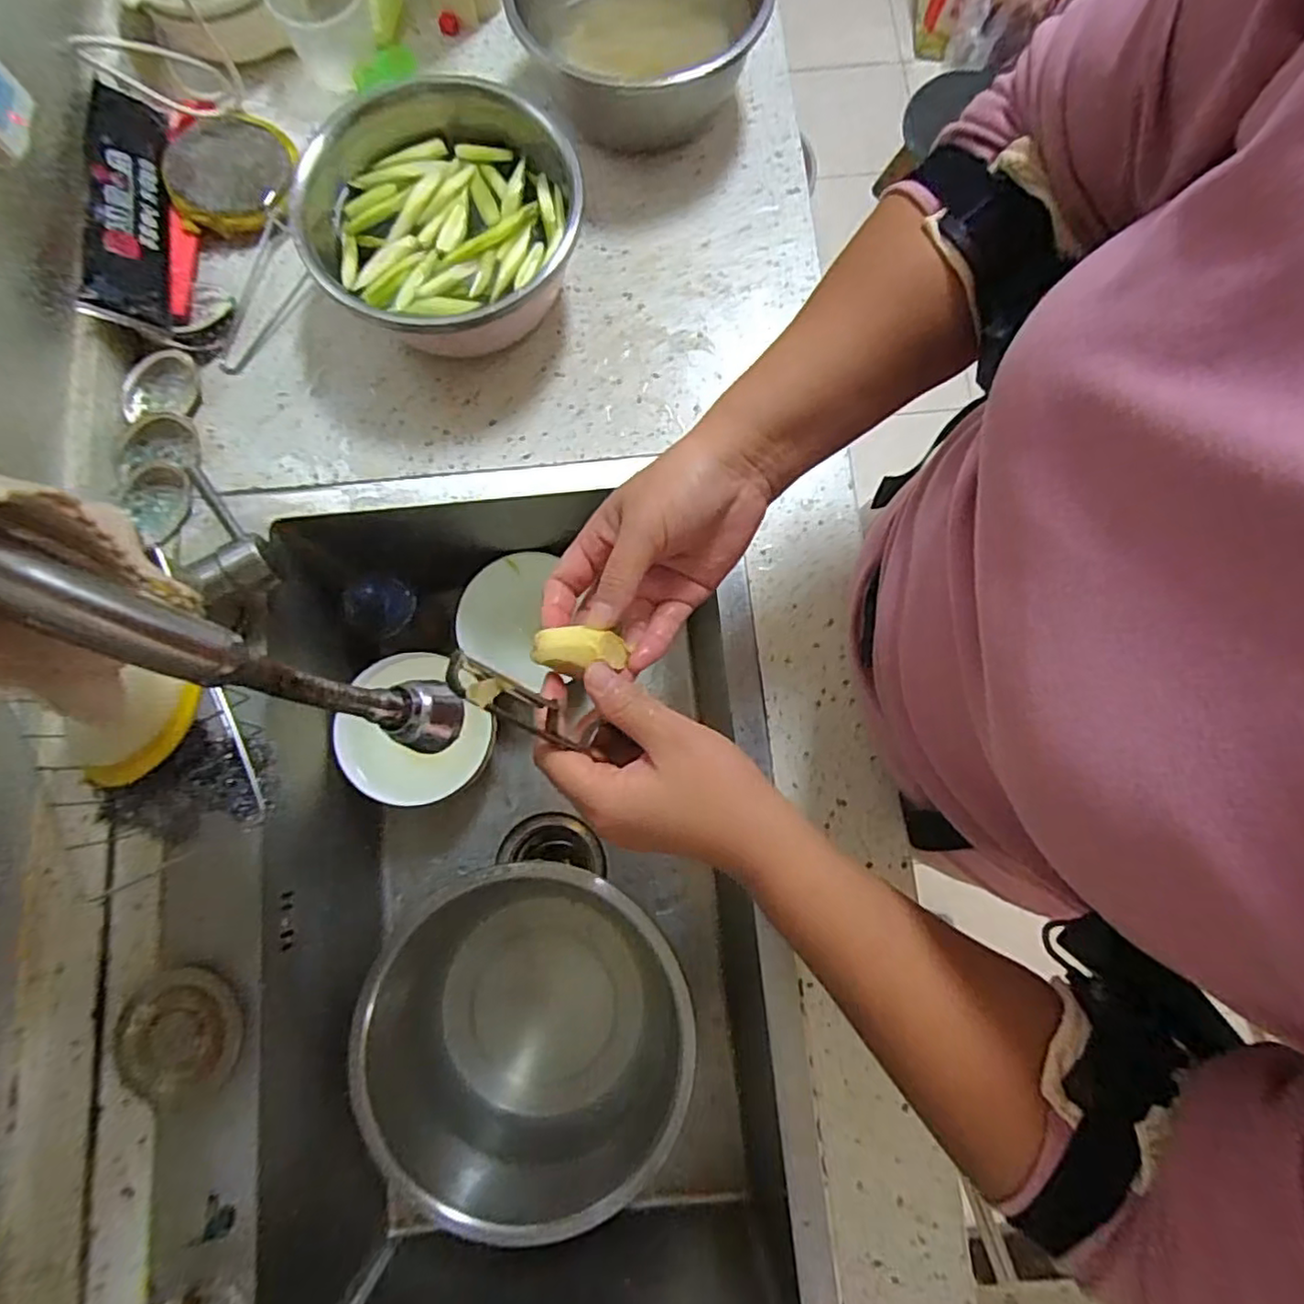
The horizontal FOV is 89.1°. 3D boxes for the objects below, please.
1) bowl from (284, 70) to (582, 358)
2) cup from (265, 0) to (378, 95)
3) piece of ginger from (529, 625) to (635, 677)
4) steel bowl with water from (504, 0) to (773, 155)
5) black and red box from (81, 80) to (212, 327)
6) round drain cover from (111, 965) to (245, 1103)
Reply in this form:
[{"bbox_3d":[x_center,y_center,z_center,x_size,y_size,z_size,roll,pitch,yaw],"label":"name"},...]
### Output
[{"bbox_3d":[-0.157,-0.328,0.525,0.199,0.092,0.199,0,79,0],"label":"bowl"},{"bbox_3d":[-0.283,-0.551,0.577,0.076,0.069,0.063,-18,80,-4],"label":"cup"},{"bbox_3d":[-0.035,0.000,0.318,0.043,0.018,0.021,-2,80,-2],"label":"piece of ginger"},{"bbox_3d":[-0.010,-0.531,0.554,0.205,0.091,0.201,0,80,-1],"label":"steel bowl with water"},{"bbox_3d":[-0.425,-0.381,0.553,0.032,0.075,0.253,-23,72,40],"label":"black and red box"},{"bbox_3d":[-0.327,0.263,0.455,0.079,0.013,0.081,-26,92,-17],"label":"round drain cover"}]

